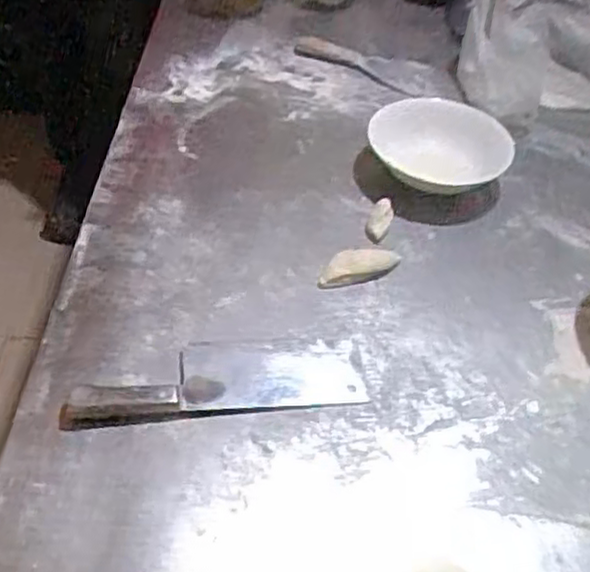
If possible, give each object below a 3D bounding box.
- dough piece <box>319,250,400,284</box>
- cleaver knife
[{"bbox_3d":[0.070,-0.024,0.810,0.091,0.019,0.034,-13,49,-17],"label":"dough piece"},{"bbox_3d":[-0.072,0.083,0.698,0.272,0.019,0.078,-2,46,-7],"label":"cleaver knife"}]

